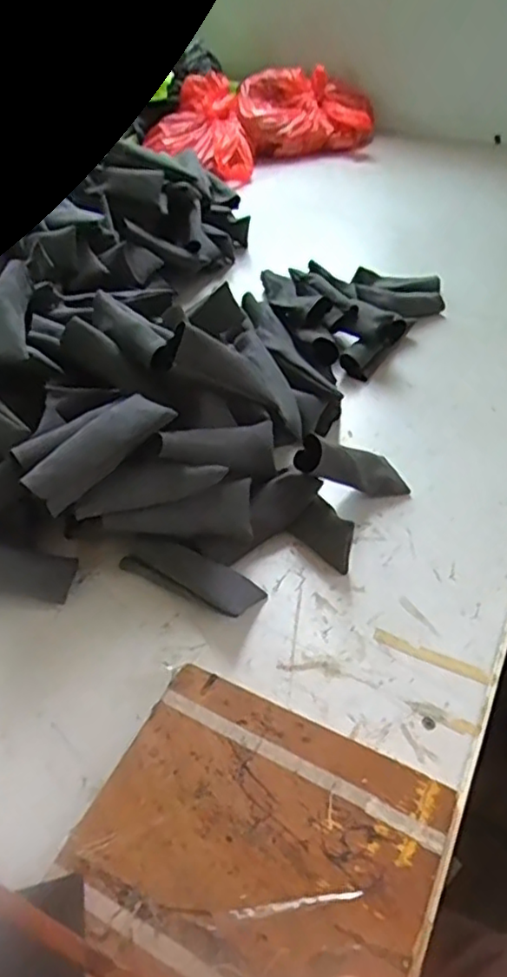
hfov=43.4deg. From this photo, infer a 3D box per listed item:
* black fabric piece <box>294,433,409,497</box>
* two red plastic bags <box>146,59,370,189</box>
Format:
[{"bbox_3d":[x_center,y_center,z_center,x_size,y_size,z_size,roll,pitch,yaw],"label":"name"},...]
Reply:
[{"bbox_3d":[0.078,-0.017,0.497,0.104,0.026,0.031,14,34,-37],"label":"black fabric piece"},{"bbox_3d":[0.004,-0.593,1.029,0.357,0.102,0.185,-24,48,-20],"label":"two red plastic bags"}]

